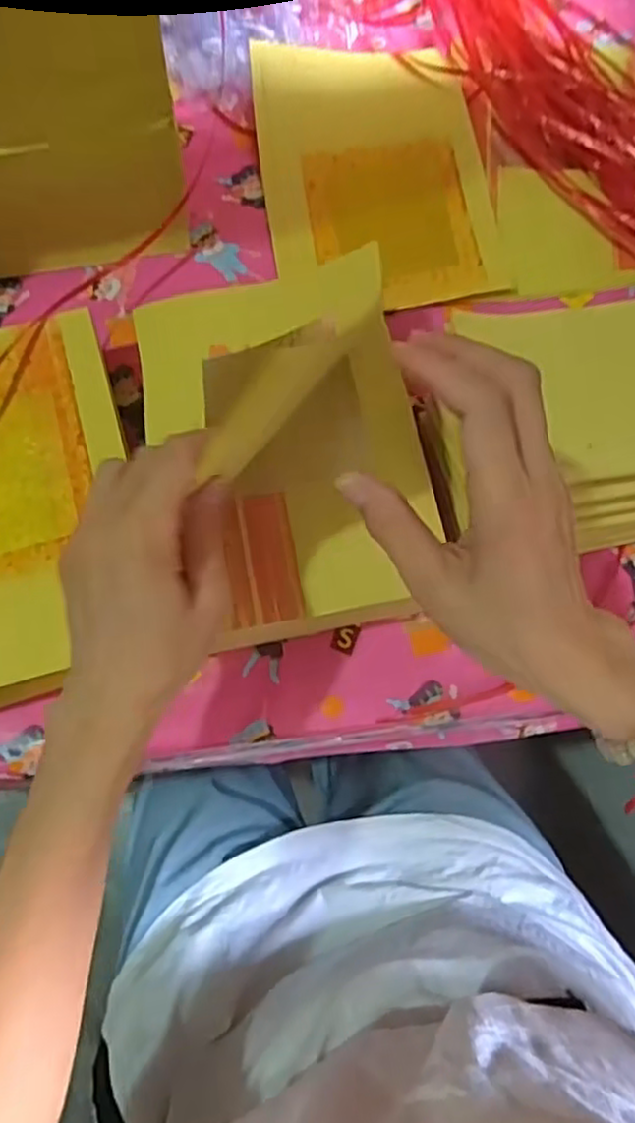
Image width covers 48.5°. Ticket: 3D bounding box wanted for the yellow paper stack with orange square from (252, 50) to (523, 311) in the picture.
[{"bbox_3d":[0.046,-0.310,0.557,0.174,0.030,0.234,-7,74,-4],"label":"yellow paper stack with orange square"}]

